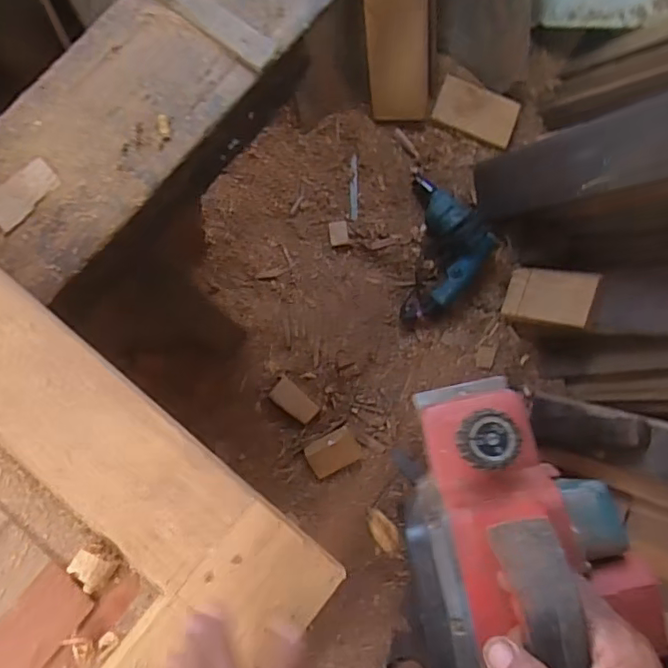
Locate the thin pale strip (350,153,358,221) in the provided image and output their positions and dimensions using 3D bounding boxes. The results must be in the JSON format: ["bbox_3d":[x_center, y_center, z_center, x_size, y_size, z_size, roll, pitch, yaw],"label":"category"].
[{"bbox_3d":[0.042,-0.306,1.210,0.015,0.004,0.136,0,90,-1],"label":"thin pale strip"}]

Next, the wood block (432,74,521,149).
[{"bbox_3d":[0.295,-0.460,1.190,0.164,0.024,0.106,20,93,2],"label":"wood block"}]

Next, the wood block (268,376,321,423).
[{"bbox_3d":[-0.078,0.133,1.141,0.094,0.018,0.049,38,81,7],"label":"wood block"}]

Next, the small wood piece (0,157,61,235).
[{"bbox_3d":[-0.319,-0.143,0.592,0.044,0.006,0.077,44,82,8],"label":"small wood piece"}]

